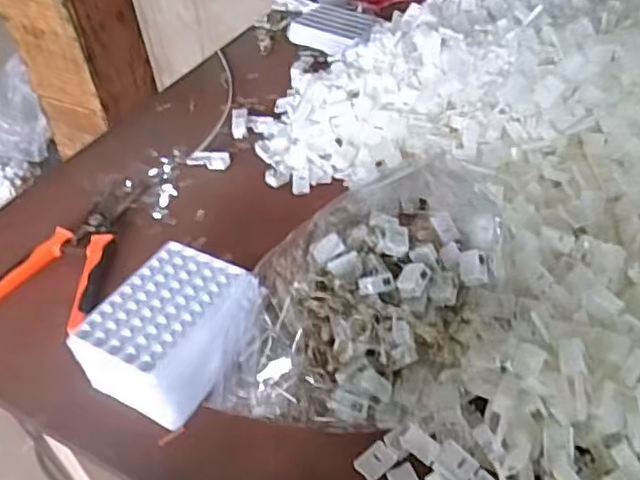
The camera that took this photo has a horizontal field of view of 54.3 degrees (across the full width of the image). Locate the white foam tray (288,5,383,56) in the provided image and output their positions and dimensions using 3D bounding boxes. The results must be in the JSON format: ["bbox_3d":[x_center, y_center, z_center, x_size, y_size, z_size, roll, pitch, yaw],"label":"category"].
[{"bbox_3d":[0.021,-0.330,0.976,0.135,0.030,0.091,28,53,32],"label":"white foam tray"}]

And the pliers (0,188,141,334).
[{"bbox_3d":[-0.255,0.008,0.647,0.126,0.016,0.199,5,44,12],"label":"pliers"}]

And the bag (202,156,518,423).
[{"bbox_3d":[0.060,0.040,0.518,0.205,0.069,0.247,9,45,16],"label":"bag"}]

